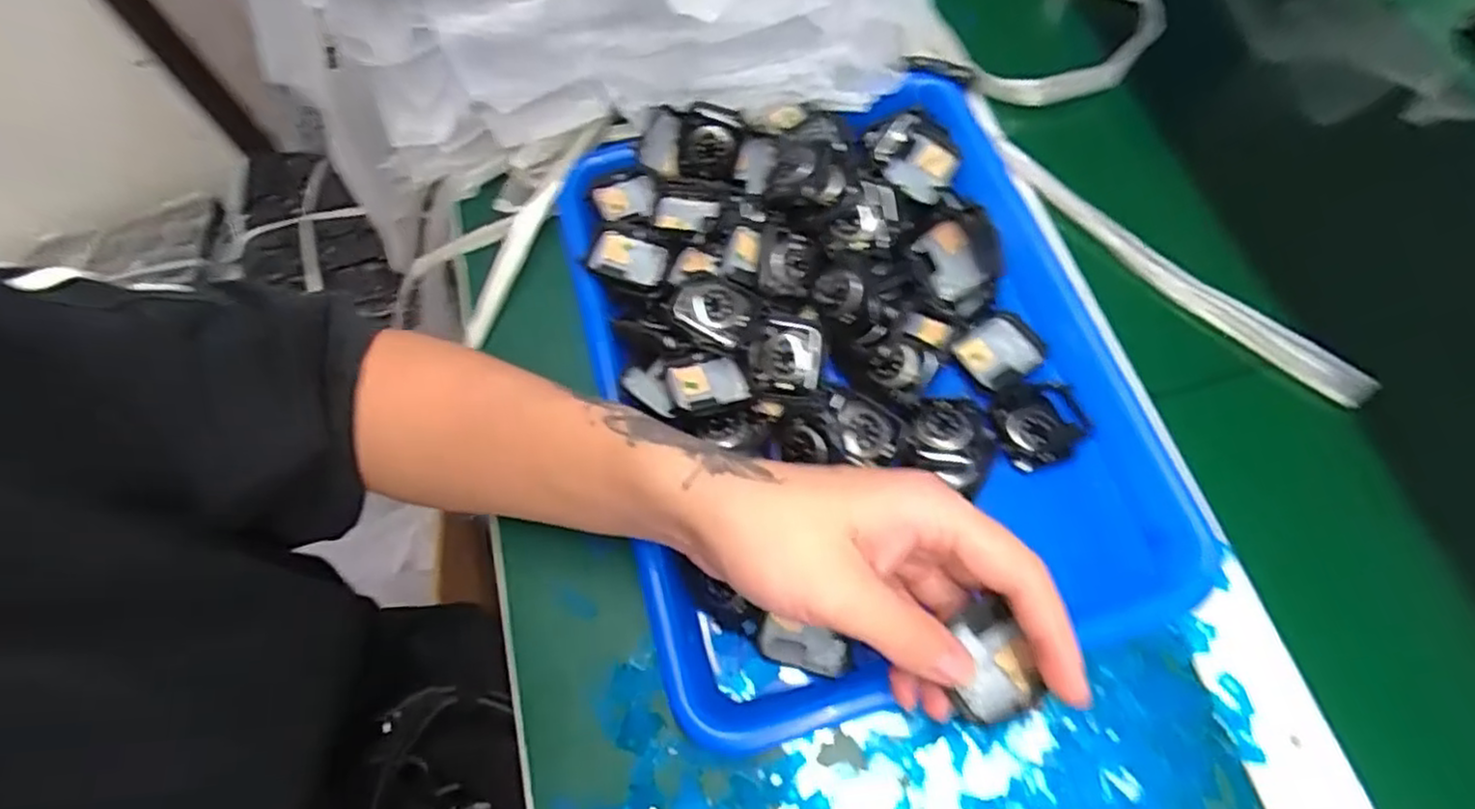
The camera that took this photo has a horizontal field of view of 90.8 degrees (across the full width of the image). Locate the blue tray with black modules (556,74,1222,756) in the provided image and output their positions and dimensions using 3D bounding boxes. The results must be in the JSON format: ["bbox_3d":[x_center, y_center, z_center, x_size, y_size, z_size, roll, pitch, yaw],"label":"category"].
[{"bbox_3d":[0.058,-0.026,0.373,0.258,0.054,0.326,-15,65,-4],"label":"blue tray with black modules"}]

